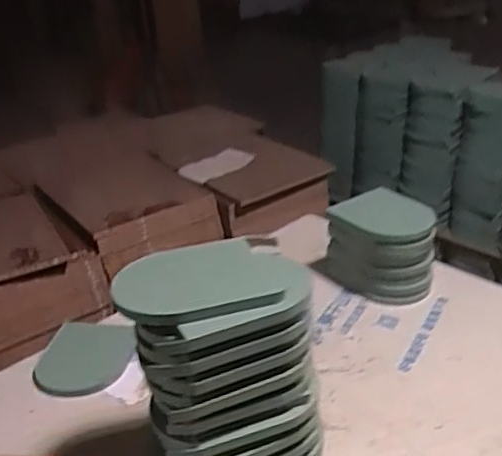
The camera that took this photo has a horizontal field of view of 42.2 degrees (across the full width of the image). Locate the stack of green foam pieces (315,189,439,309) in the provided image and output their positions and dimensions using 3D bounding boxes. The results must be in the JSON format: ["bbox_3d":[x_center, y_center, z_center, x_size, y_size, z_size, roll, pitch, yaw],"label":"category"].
[{"bbox_3d":[0.232,0.038,1.206,0.148,0.163,0.188,-16,30,-20],"label":"stack of green foam pieces"}]

